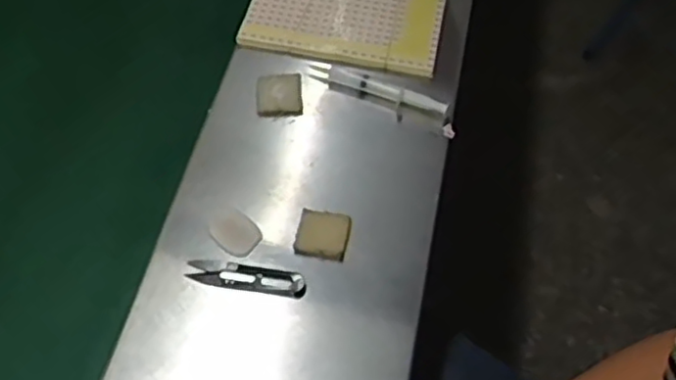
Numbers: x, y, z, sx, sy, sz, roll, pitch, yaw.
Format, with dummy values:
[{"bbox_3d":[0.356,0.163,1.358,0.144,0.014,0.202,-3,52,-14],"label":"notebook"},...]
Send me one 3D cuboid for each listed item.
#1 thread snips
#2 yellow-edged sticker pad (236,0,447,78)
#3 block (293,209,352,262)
[{"bbox_3d":[-0.078,0.075,0.590,0.102,0.006,0.025,9,58,3],"label":"thread snips"},{"bbox_3d":[0.008,-0.192,0.750,0.210,0.012,0.128,11,58,4],"label":"yellow-edged sticker pad"},{"bbox_3d":[-0.013,0.040,0.617,0.046,0.009,0.047,10,58,3],"label":"block"}]

